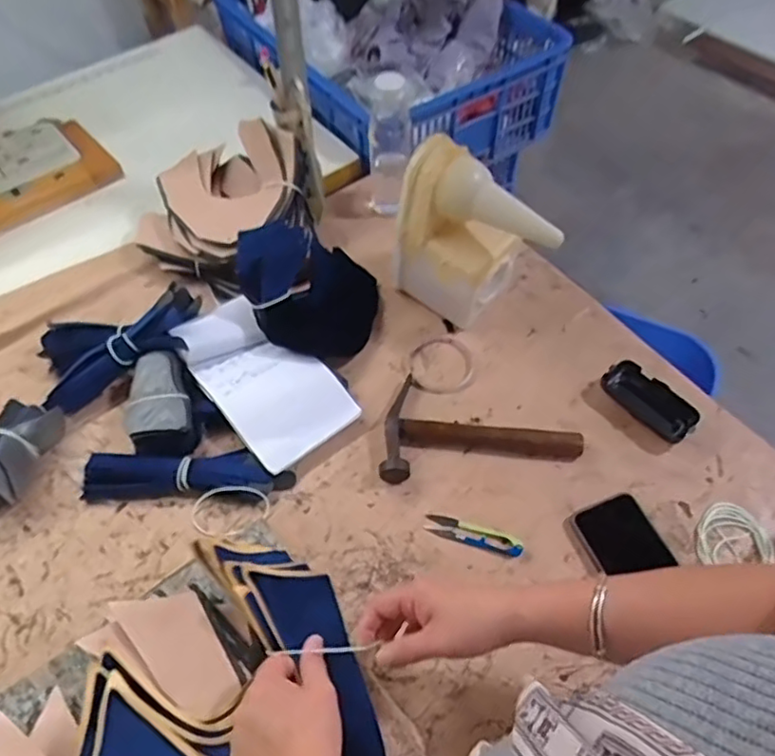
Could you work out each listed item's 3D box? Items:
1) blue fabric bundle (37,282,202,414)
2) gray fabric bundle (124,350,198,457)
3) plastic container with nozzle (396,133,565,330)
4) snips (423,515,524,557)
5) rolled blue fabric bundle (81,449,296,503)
[{"bbox_3d":[-0.320,-0.041,0.750,0.198,0.054,0.107,-24,57,8],"label":"blue fabric bundle"},{"bbox_3d":[-0.260,0.034,0.718,0.072,0.058,0.130,-17,58,-11],"label":"gray fabric bundle"},{"bbox_3d":[0.104,-0.156,0.754,0.181,0.205,0.082,30,61,19],"label":"plastic container with nozzle"},{"bbox_3d":[0.090,0.164,0.656,0.100,0.007,0.025,16,58,10],"label":"snips"},{"bbox_3d":[-0.218,0.106,0.687,0.223,0.025,0.047,-1,56,0],"label":"rolled blue fabric bundle"}]

